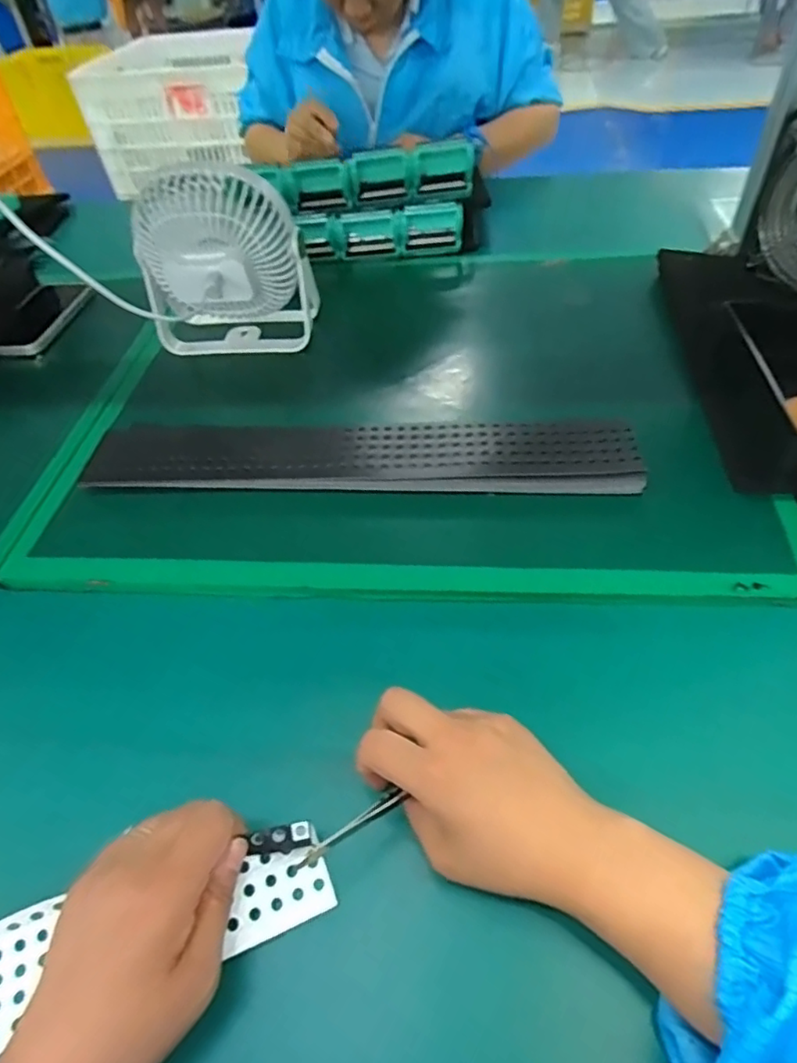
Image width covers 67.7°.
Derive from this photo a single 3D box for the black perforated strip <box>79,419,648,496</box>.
[{"bbox_3d":[-0.033,-0.065,0.494,0.443,0.023,0.079,0,49,4],"label":"black perforated strip"}]

